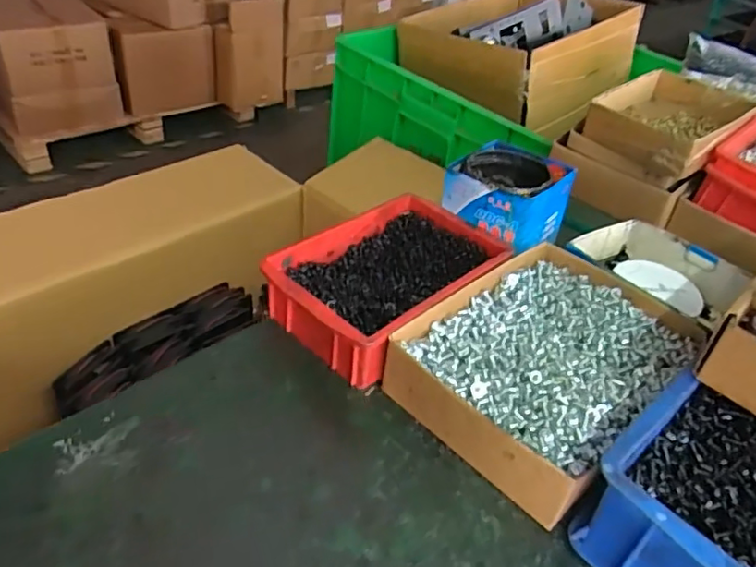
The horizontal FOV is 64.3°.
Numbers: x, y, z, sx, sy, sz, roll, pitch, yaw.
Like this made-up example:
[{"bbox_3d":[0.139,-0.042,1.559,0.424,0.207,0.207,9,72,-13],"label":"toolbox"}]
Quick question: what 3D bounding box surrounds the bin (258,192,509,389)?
[{"bbox_3d":[0.010,-0.005,0.531,0.130,0.054,0.197,33,45,29],"label":"bin"}]

